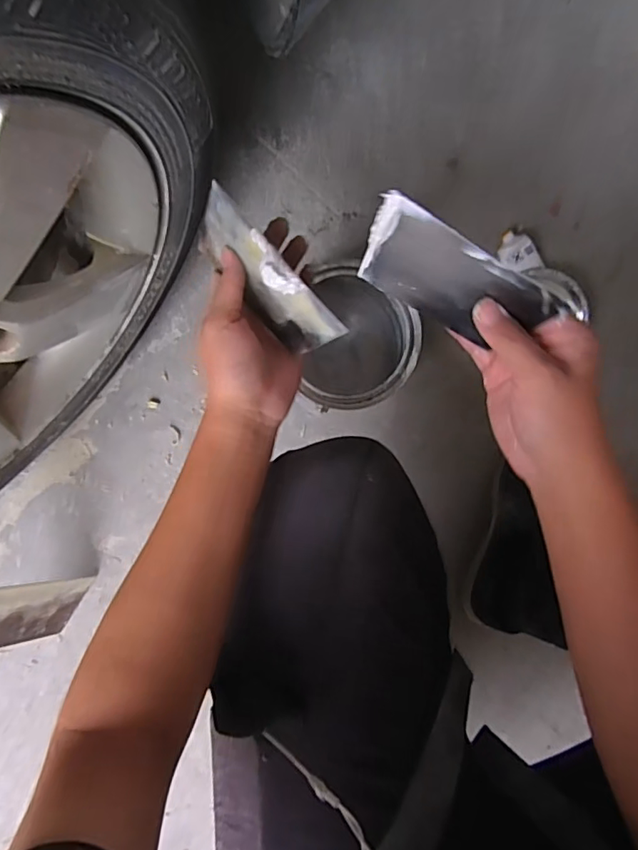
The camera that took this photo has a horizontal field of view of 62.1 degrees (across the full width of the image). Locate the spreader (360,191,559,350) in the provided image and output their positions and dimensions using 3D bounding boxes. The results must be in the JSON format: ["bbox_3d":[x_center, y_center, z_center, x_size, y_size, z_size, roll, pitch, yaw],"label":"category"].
[{"bbox_3d":[0.084,-0.094,0.349,0.120,0.073,0.005,34,62,0],"label":"spreader"}]

